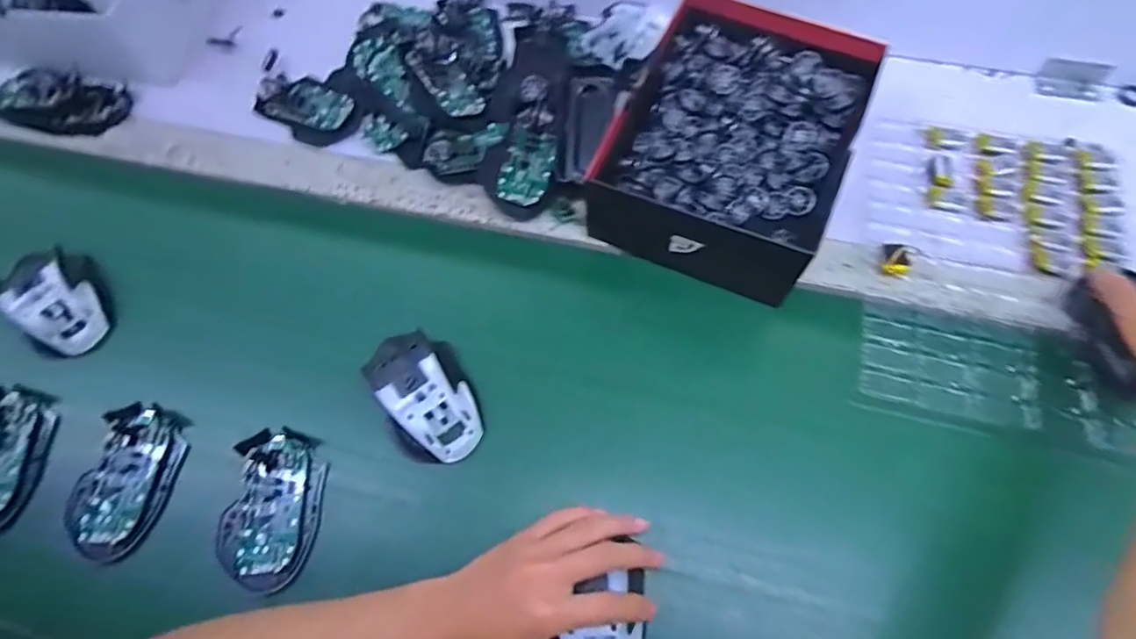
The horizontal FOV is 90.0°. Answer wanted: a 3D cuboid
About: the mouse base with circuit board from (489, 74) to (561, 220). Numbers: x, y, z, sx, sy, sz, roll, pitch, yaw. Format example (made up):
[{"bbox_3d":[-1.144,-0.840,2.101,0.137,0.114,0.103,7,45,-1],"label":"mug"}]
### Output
[{"bbox_3d":[-0.037,-0.170,0.544,0.059,0.021,0.143,9,80,5],"label":"mouse base with circuit board"}]

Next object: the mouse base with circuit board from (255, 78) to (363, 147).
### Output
[{"bbox_3d":[-0.265,-0.217,0.591,0.095,0.013,0.069,36,72,15],"label":"mouse base with circuit board"}]

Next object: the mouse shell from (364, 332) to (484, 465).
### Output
[{"bbox_3d":[-0.114,0.059,0.453,0.068,0.033,0.109,-29,70,-10],"label":"mouse shell"}]

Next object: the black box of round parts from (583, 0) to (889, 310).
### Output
[{"bbox_3d":[0.150,-0.159,0.510,0.198,0.077,0.235,21,69,9],"label":"black box of round parts"}]

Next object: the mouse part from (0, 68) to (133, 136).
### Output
[{"bbox_3d":[-0.535,-0.227,0.596,0.122,0.030,0.066,9,68,5],"label":"mouse part"}]

